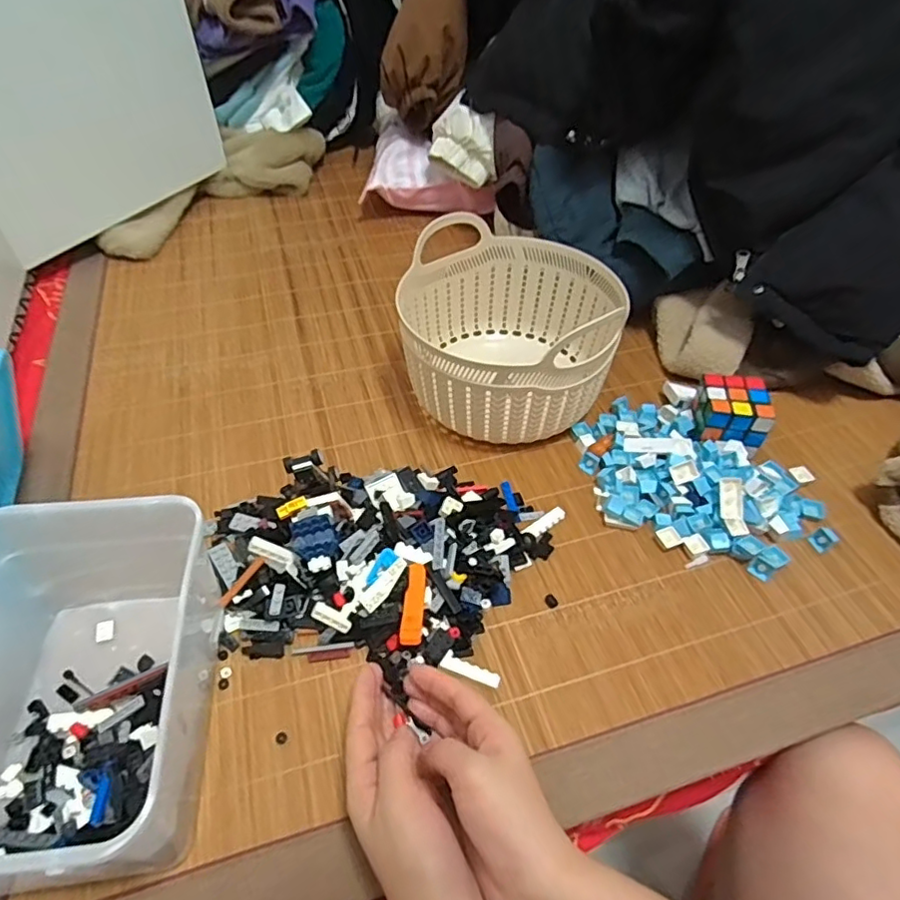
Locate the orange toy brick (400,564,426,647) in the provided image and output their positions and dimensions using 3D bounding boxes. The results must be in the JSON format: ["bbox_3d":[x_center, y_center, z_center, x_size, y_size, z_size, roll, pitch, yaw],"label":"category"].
[{"bbox_3d":[-0.028,0.120,0.459,0.015,0.009,0.068,2,48,1],"label":"orange toy brick"}]

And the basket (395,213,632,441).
[{"bbox_3d":[0.058,-0.121,0.619,0.212,0.142,0.227,10,49,8],"label":"basket"}]

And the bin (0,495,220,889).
[{"bbox_3d":[-0.234,0.154,0.378,0.147,0.125,0.208,-5,49,-5],"label":"bin"}]

